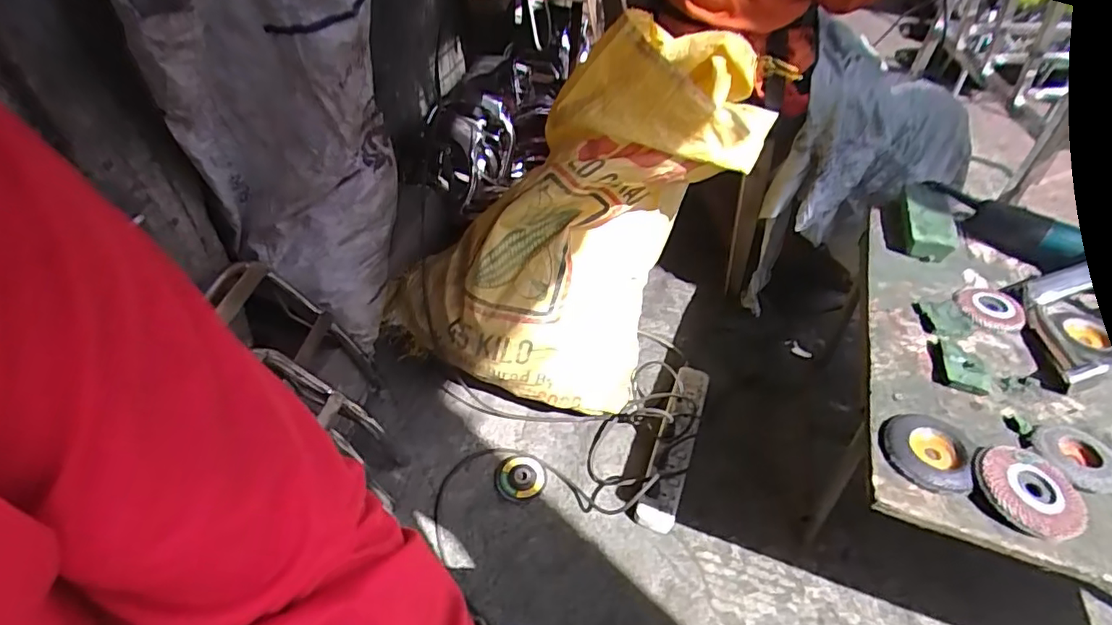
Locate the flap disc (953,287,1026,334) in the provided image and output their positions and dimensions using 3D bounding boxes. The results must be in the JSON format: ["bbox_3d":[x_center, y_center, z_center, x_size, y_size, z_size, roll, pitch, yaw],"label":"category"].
[{"bbox_3d":[0.596,-0.007,0.784,0.084,0.010,0.098,34,53,27],"label":"flap disc"}]

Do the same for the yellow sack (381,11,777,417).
[{"bbox_3d":[0.024,-0.182,1.028,0.465,0.552,0.535,33,52,26],"label":"yellow sack"}]

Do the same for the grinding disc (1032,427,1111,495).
[{"bbox_3d":[0.553,0.156,0.604,0.078,0.019,0.077,1,45,-1],"label":"grinding disc"}]

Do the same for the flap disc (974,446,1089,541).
[{"bbox_3d":[0.472,0.177,0.570,0.088,0.020,0.094,1,45,-1],"label":"flap disc"}]

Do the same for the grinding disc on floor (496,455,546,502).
[{"bbox_3d":[-0.061,0.287,0.996,0.084,0.012,0.083,0,45,-3],"label":"grinding disc on floor"}]

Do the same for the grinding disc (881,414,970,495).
[{"bbox_3d":[0.394,0.144,0.609,0.076,0.012,0.094,19,47,15],"label":"grinding disc"}]

